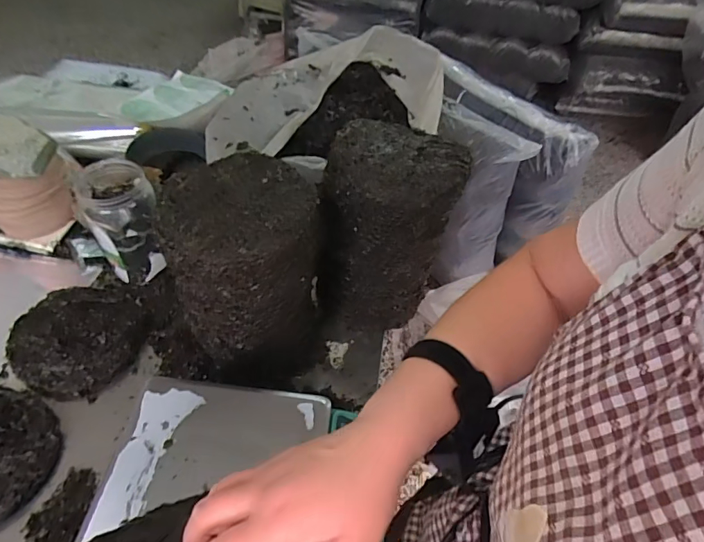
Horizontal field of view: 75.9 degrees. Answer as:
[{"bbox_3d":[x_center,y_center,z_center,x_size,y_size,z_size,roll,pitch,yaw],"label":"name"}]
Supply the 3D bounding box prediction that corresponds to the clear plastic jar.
[{"bbox_3d":[-0.416,-0.089,0.829,0.117,0.179,0.123,-18,53,-20],"label":"clear plastic jar"}]

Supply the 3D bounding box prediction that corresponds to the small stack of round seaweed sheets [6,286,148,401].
[{"bbox_3d":[-0.467,0.110,0.782,0.204,0.041,0.218,-1,49,-7],"label":"small stack of round seaweed sheets"}]

